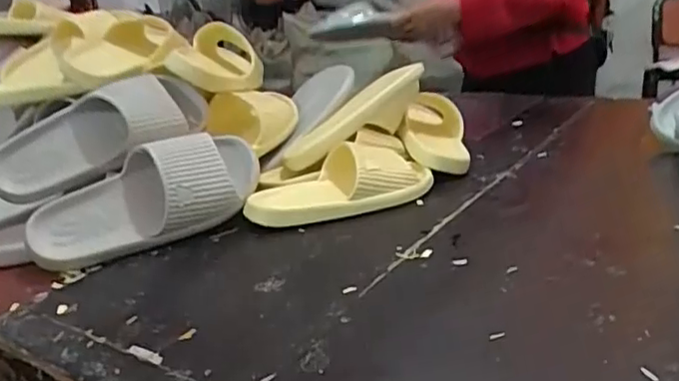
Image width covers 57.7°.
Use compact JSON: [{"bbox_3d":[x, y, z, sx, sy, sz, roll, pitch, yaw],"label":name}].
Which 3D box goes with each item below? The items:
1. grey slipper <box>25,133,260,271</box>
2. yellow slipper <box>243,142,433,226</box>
[{"bbox_3d":[-0.219,0.009,0.705,0.260,0.102,0.084,-12,21,-14],"label":"grey slipper"},{"bbox_3d":[-0.007,-0.011,0.779,0.231,0.057,0.128,-13,21,-16],"label":"yellow slipper"}]

